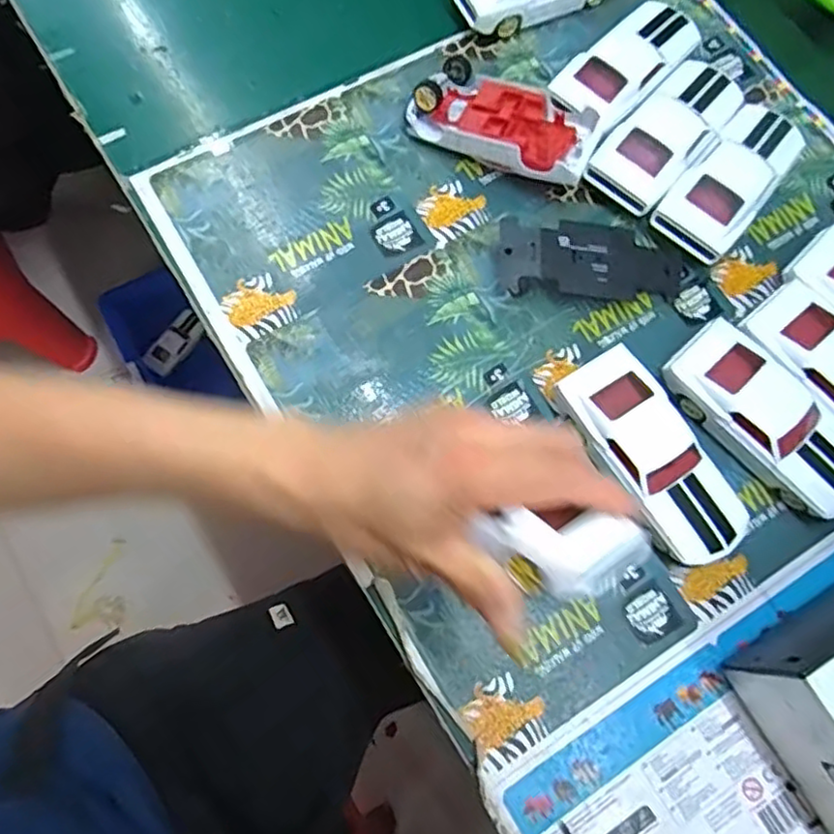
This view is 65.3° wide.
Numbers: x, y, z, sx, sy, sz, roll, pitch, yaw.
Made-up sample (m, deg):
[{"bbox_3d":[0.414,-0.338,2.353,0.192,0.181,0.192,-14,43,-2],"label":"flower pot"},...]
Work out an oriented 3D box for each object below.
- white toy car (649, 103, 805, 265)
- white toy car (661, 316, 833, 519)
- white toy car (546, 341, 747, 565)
[{"bbox_3d":[0.210,-0.158,0.433,0.051,0.033,0.127,40,74,8],"label":"white toy car"},{"bbox_3d":[0.208,0.002,0.385,0.127,0.034,0.052,43,75,9],"label":"white toy car"},{"bbox_3d":[0.134,0.024,0.375,0.055,0.033,0.126,-31,77,-12],"label":"white toy car"}]

